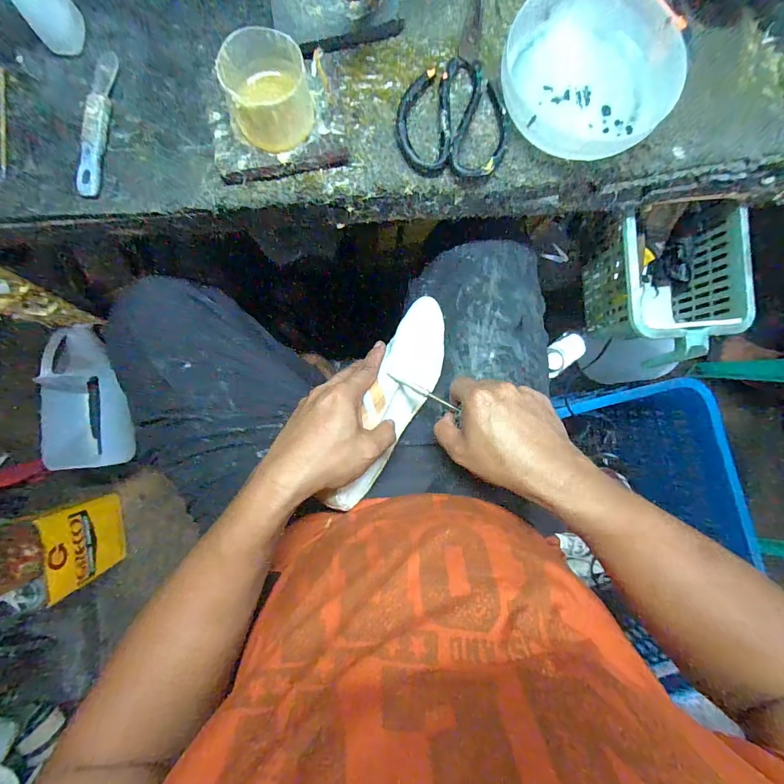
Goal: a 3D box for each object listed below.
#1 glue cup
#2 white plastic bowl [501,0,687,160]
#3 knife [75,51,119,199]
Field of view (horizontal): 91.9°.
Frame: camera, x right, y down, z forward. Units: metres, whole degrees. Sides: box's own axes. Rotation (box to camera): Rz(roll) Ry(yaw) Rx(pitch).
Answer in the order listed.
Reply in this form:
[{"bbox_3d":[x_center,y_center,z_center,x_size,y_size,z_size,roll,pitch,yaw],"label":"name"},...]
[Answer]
[{"bbox_3d":[-0.100,-0.244,0.318,0.070,0.054,0.079,-17,89,-5],"label":"glue cup"},{"bbox_3d":[0.174,-0.292,0.341,0.154,0.037,0.147,-18,89,-5],"label":"white plastic bowl"},{"bbox_3d":[-0.262,-0.240,0.337,0.018,0.012,0.141,3,88,-4],"label":"knife"}]

